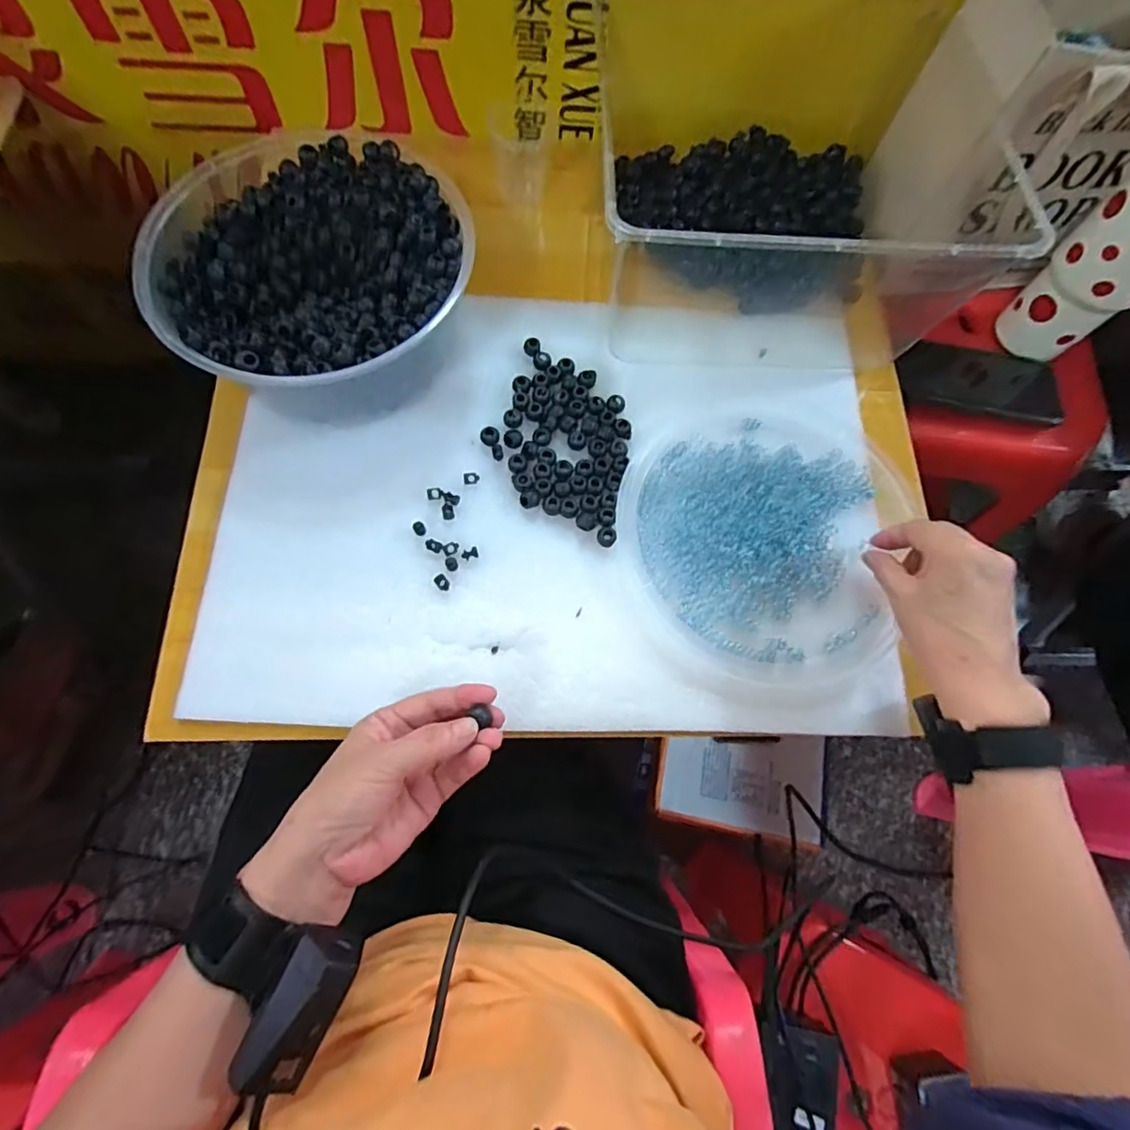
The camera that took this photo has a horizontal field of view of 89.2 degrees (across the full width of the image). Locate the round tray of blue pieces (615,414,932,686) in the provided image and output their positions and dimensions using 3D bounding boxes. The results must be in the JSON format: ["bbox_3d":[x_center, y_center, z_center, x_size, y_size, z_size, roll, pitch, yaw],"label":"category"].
[{"bbox_3d":[0.163,-0.025,0.473,0.229,0.018,0.235,1,72,-4],"label":"round tray of blue pieces"}]

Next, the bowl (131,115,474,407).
[{"bbox_3d":[-0.198,-0.229,0.469,0.248,0.094,0.225,16,75,3],"label":"bowl"}]

